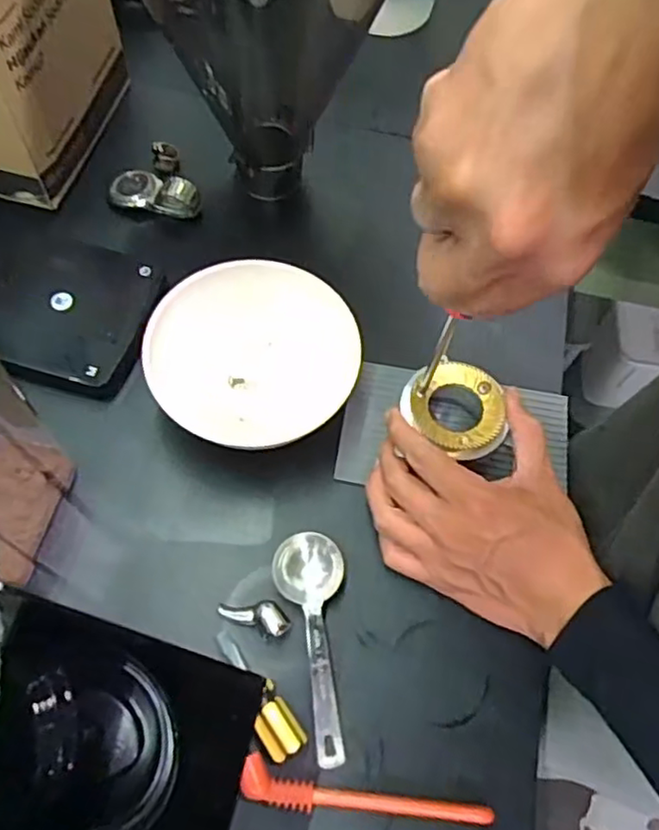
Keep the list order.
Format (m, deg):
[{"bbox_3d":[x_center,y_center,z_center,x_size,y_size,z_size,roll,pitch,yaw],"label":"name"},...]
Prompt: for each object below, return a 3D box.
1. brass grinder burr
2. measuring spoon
[{"bbox_3d":[0.087,-0.006,0.433,0.055,0.011,0.063,-35,70,-18],"label":"brass grinder burr"},{"bbox_3d":[-0.011,0.140,0.401,0.043,0.021,0.133,-3,64,-4],"label":"measuring spoon"}]

